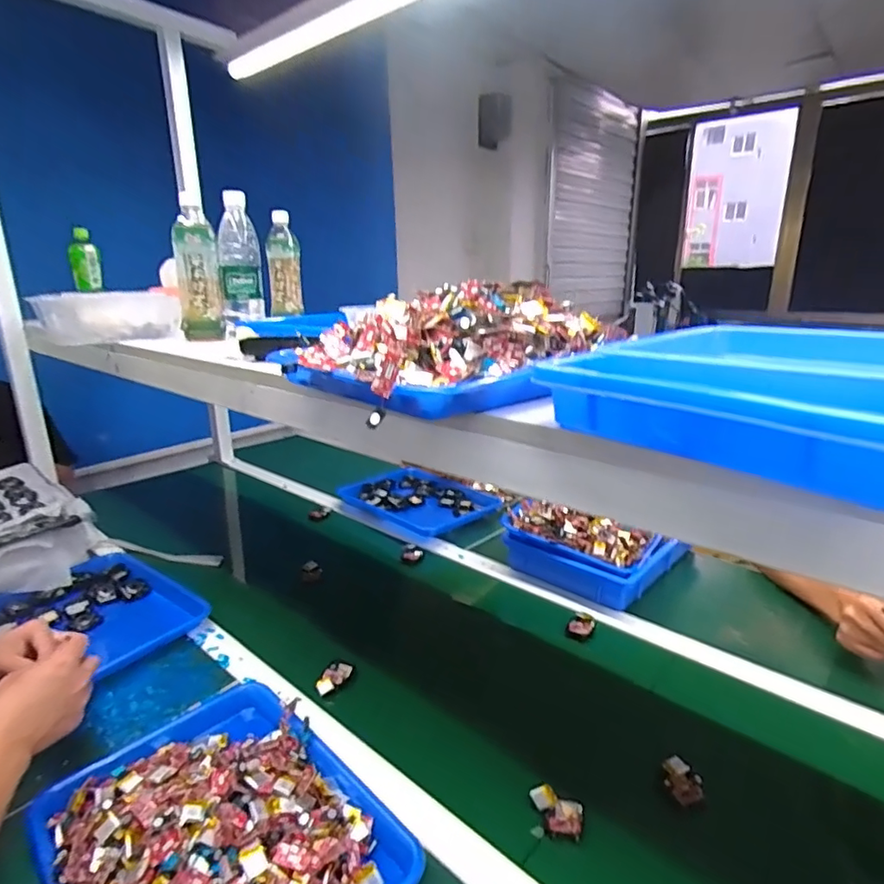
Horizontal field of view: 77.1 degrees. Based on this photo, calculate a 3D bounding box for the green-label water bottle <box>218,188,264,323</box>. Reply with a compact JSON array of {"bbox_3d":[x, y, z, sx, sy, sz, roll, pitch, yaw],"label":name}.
[{"bbox_3d":[-0.328,-0.298,0.894,0.062,0.193,0.060,-6,18,-17],"label":"green-label water bottle"}]

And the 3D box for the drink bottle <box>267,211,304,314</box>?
[{"bbox_3d":[-0.311,-0.348,1.094,0.058,0.186,0.056,-3,17,-7],"label":"drink bottle"}]

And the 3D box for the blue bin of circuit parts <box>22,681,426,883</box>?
[{"bbox_3d":[-0.211,0.356,0.517,0.255,0.070,0.335,-17,23,-42],"label":"blue bin of circuit parts"}]

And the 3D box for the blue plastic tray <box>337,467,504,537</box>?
[{"bbox_3d":[-0.051,0.130,1.282,0.346,0.031,0.230,14,23,41],"label":"blue plastic tray"}]

